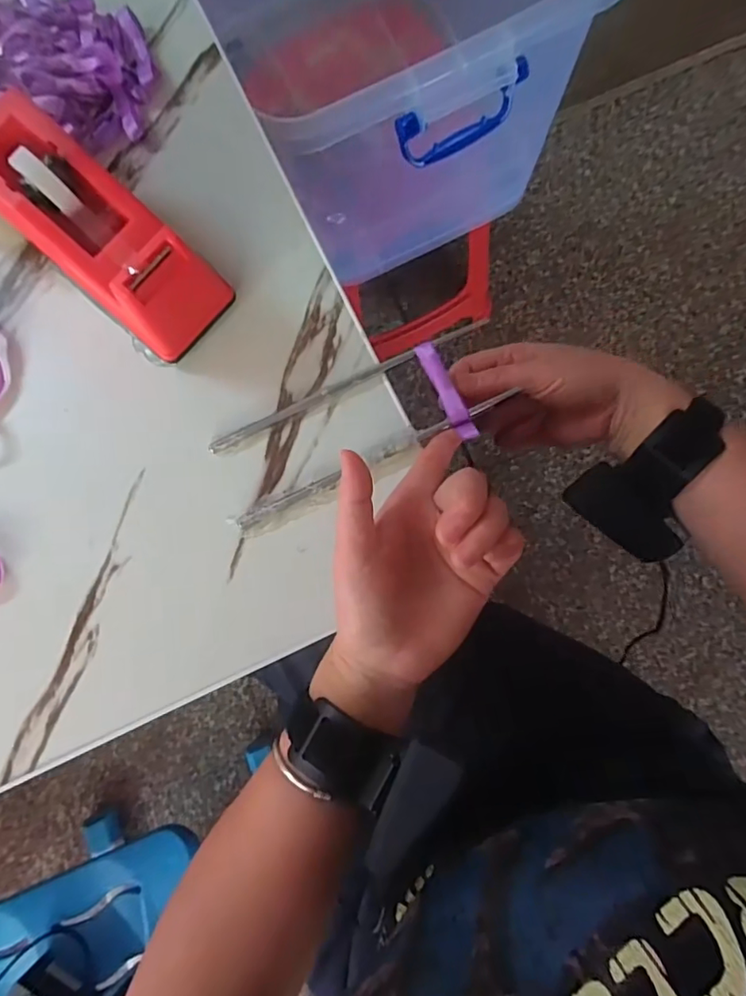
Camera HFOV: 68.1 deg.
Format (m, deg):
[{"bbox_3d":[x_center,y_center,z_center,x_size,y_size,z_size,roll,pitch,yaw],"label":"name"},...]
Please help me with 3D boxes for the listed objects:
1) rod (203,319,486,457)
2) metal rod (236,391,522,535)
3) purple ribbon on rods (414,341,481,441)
[{"bbox_3d":[-0.017,-0.069,0.334,0.179,0.008,0.009,-25,80,0],"label":"rod"},{"bbox_3d":[-0.002,-0.021,0.325,0.177,0.007,0.013,-26,80,0],"label":"metal rod"},{"bbox_3d":[0.043,-0.063,0.326,0.012,0.004,0.064,-25,81,0],"label":"purple ribbon on rods"}]

